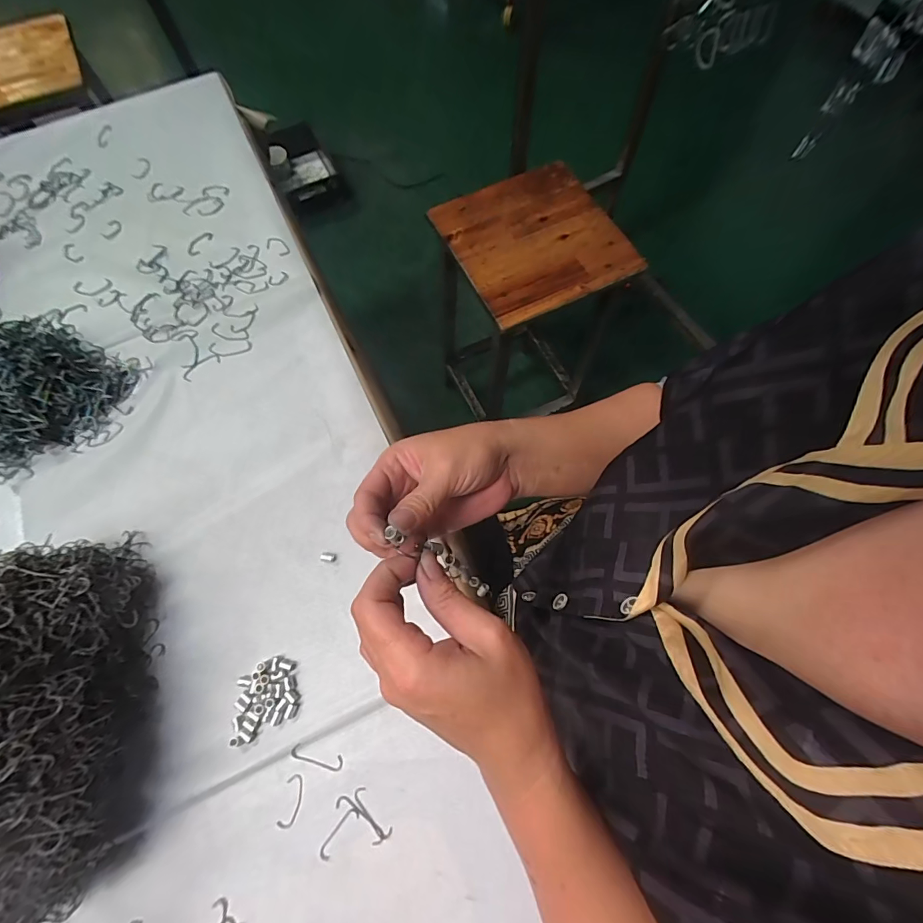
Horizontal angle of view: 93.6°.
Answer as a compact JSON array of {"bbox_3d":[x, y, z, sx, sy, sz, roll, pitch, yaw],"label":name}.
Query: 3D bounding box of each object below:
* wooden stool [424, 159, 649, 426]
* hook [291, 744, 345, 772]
[{"bbox_3d":[0.143,-0.306,1.039,0.291,0.598,0.276,-28,72,-9],"label":"wooden stool"},{"bbox_3d":[-0.124,0.253,0.370,0.046,0.004,0.012,10,72,6],"label":"hook"}]

